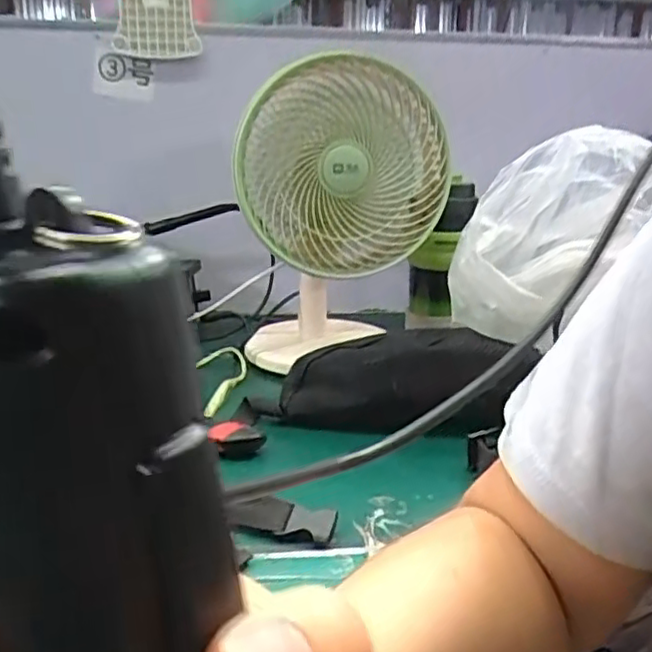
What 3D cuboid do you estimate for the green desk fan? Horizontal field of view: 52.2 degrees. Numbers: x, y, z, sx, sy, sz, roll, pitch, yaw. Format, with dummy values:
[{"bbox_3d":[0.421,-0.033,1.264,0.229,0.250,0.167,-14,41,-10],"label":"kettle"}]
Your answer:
[{"bbox_3d":[0.009,-0.122,0.758,0.212,0.323,0.142,-2,16,-11],"label":"green desk fan"}]

